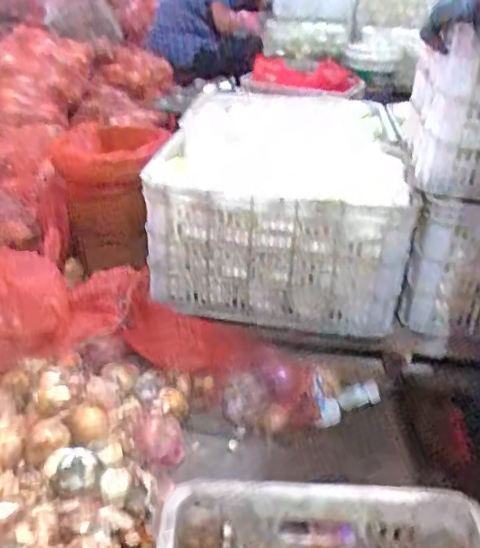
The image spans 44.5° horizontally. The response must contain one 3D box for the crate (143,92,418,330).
[{"bbox_3d":[0.103,-0.191,1.412,0.513,0.303,0.682,7,30,5],"label":"crate"}]

